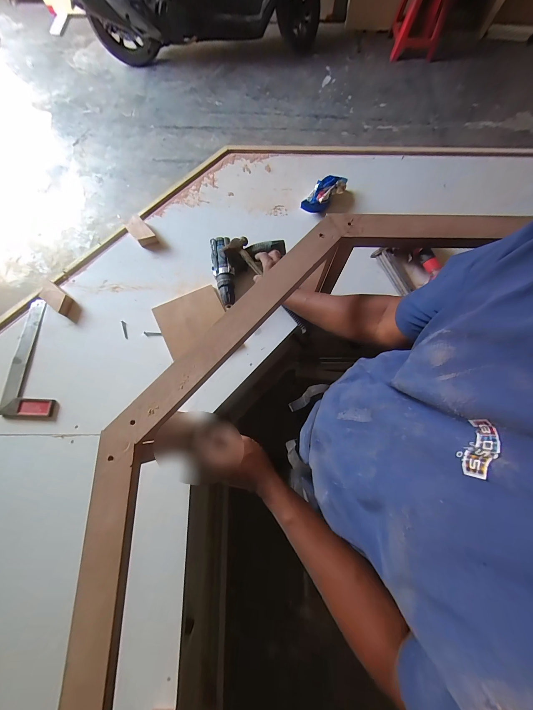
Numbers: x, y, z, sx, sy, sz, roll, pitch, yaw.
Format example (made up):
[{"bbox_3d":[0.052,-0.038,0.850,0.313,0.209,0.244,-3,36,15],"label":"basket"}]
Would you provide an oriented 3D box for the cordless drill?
[{"bbox_3d":[-0.042,-0.232,0.695,0.196,0.065,0.193,-13,75,-3],"label":"cordless drill"}]

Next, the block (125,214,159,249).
[{"bbox_3d":[-0.356,-0.352,0.746,0.051,0.032,0.110,-40,78,-9],"label":"block"}]

